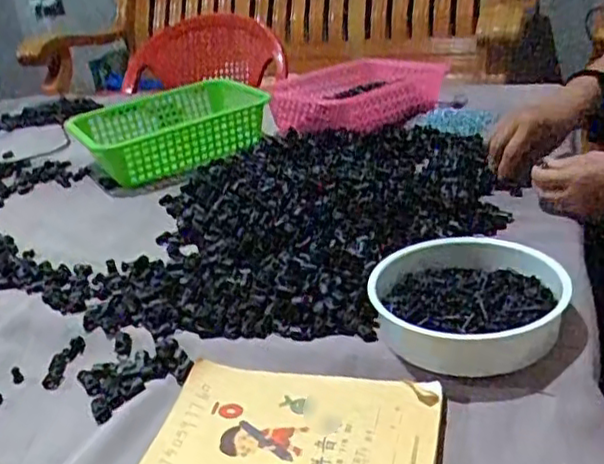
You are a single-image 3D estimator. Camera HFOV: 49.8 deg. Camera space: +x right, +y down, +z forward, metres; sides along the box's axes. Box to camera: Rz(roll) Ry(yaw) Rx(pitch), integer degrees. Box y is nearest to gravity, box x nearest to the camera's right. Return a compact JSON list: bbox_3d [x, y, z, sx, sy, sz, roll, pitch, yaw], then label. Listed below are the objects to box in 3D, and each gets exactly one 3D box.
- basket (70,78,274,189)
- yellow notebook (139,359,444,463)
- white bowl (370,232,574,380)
[{"bbox_3d":[-0.215,-0.170,1.078,0.287,0.094,0.226,-15,28,-14],"label":"basket"},{"bbox_3d":[-0.008,0.155,0.482,0.209,0.013,0.144,2,29,17],"label":"yellow notebook"},{"bbox_3d":[0.142,0.063,0.576,0.160,0.052,0.163,-6,28,3],"label":"white bowl"}]

